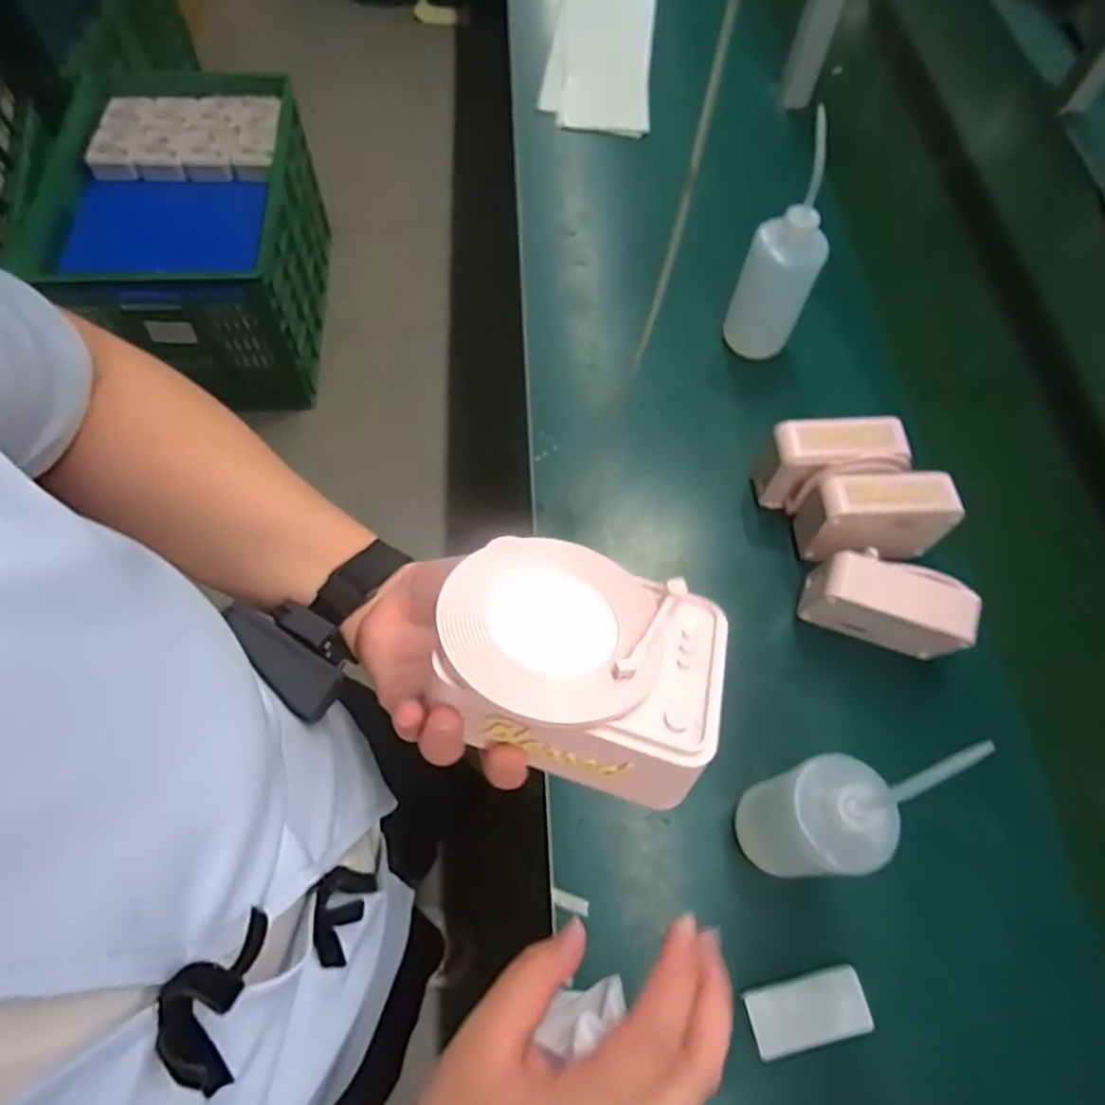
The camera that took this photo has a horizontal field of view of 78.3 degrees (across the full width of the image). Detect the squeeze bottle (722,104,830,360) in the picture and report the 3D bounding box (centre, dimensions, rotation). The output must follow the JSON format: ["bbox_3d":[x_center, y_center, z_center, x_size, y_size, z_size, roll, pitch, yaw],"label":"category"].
[{"bbox_3d":[0.248,-0.310,0.730,0.077,0.205,0.089,27,66,10],"label":"squeeze bottle"}]

